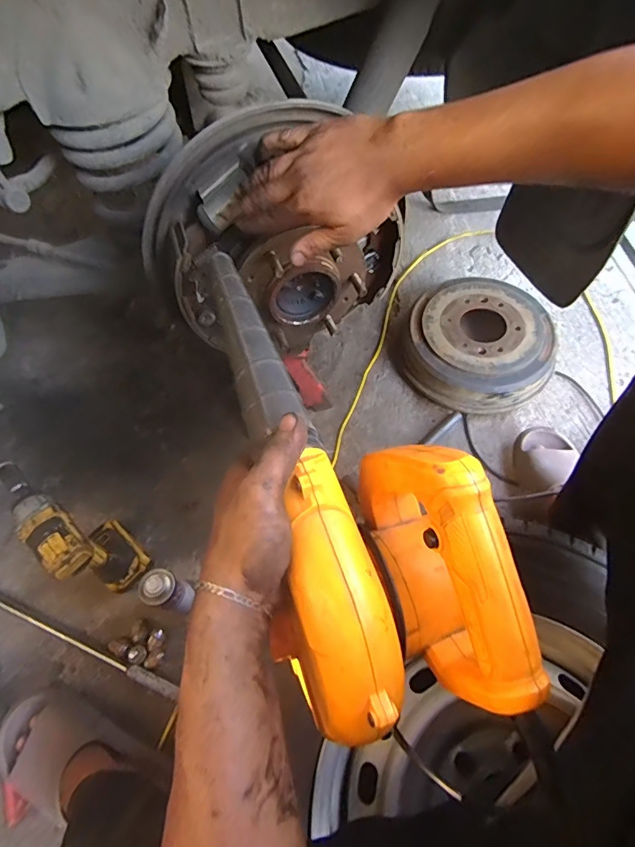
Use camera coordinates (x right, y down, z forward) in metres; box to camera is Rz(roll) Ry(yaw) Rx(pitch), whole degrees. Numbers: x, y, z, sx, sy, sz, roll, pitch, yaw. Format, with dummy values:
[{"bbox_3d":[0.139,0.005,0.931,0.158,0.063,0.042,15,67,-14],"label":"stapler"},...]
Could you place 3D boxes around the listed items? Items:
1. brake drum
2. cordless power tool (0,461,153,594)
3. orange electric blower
[{"bbox_3d":[0.337,-0.170,0.954,0.293,0.092,0.286,0,61,0],"label":"brake drum"},{"bbox_3d":[-0.375,0.156,0.687,0.199,0.212,0.087,30,65,16],"label":"cordless power tool"},{"bbox_3d":[-0.012,0.016,0.323,0.131,0.117,0.378,-26,63,-13],"label":"orange electric blower"}]

